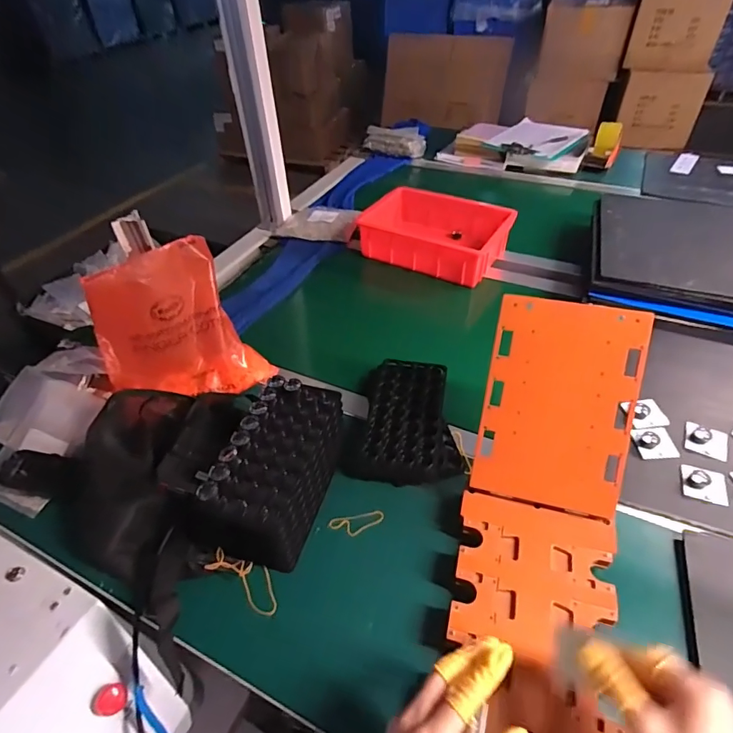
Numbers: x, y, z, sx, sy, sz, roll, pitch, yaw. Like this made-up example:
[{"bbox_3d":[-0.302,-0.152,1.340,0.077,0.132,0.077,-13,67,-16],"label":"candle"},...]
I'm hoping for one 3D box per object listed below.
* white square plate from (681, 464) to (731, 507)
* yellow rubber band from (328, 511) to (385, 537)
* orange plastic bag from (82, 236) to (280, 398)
[{"bbox_3d":[0.433,0.151,0.575,0.051,0.017,0.041,12,47,14],"label":"white square plate"},{"bbox_3d":[-0.012,0.201,0.571,0.070,0.004,0.025,-8,62,-7],"label":"yellow rubber band"},{"bbox_3d":[-0.275,-0.048,0.656,0.223,0.207,0.111,-24,49,-20],"label":"orange plastic bag"}]

